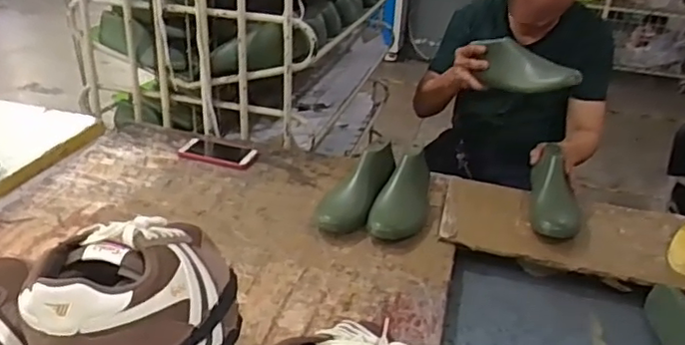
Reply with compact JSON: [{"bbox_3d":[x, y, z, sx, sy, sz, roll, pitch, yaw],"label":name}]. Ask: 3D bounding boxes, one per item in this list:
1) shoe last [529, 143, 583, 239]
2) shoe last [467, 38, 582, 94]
[{"bbox_3d":[0.415,0.047,1.165,0.096,0.088,0.246,9,27,12],"label":"shoe last"},{"bbox_3d":[0.382,-0.212,1.272,0.086,0.091,0.225,-17,33,-34],"label":"shoe last"}]

